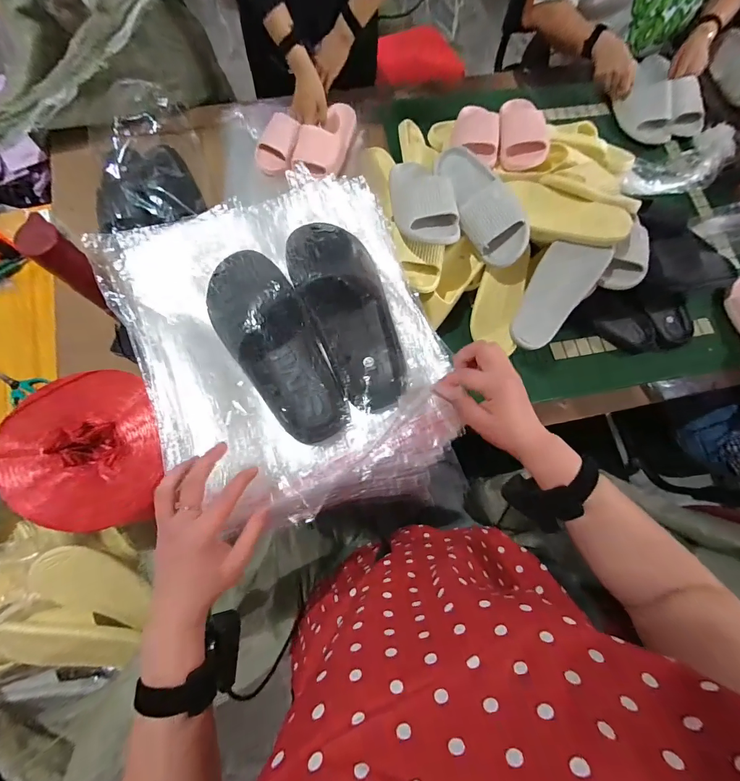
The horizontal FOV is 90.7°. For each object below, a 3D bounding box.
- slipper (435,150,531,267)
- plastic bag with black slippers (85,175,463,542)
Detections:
[{"bbox_3d":[0.211,-0.369,0.723,0.107,0.063,0.270,-28,78,-9],"label":"slipper"},{"bbox_3d":[-0.111,-0.070,0.473,0.386,0.103,0.437,-21,77,-7],"label":"plastic bag with black slippers"}]

